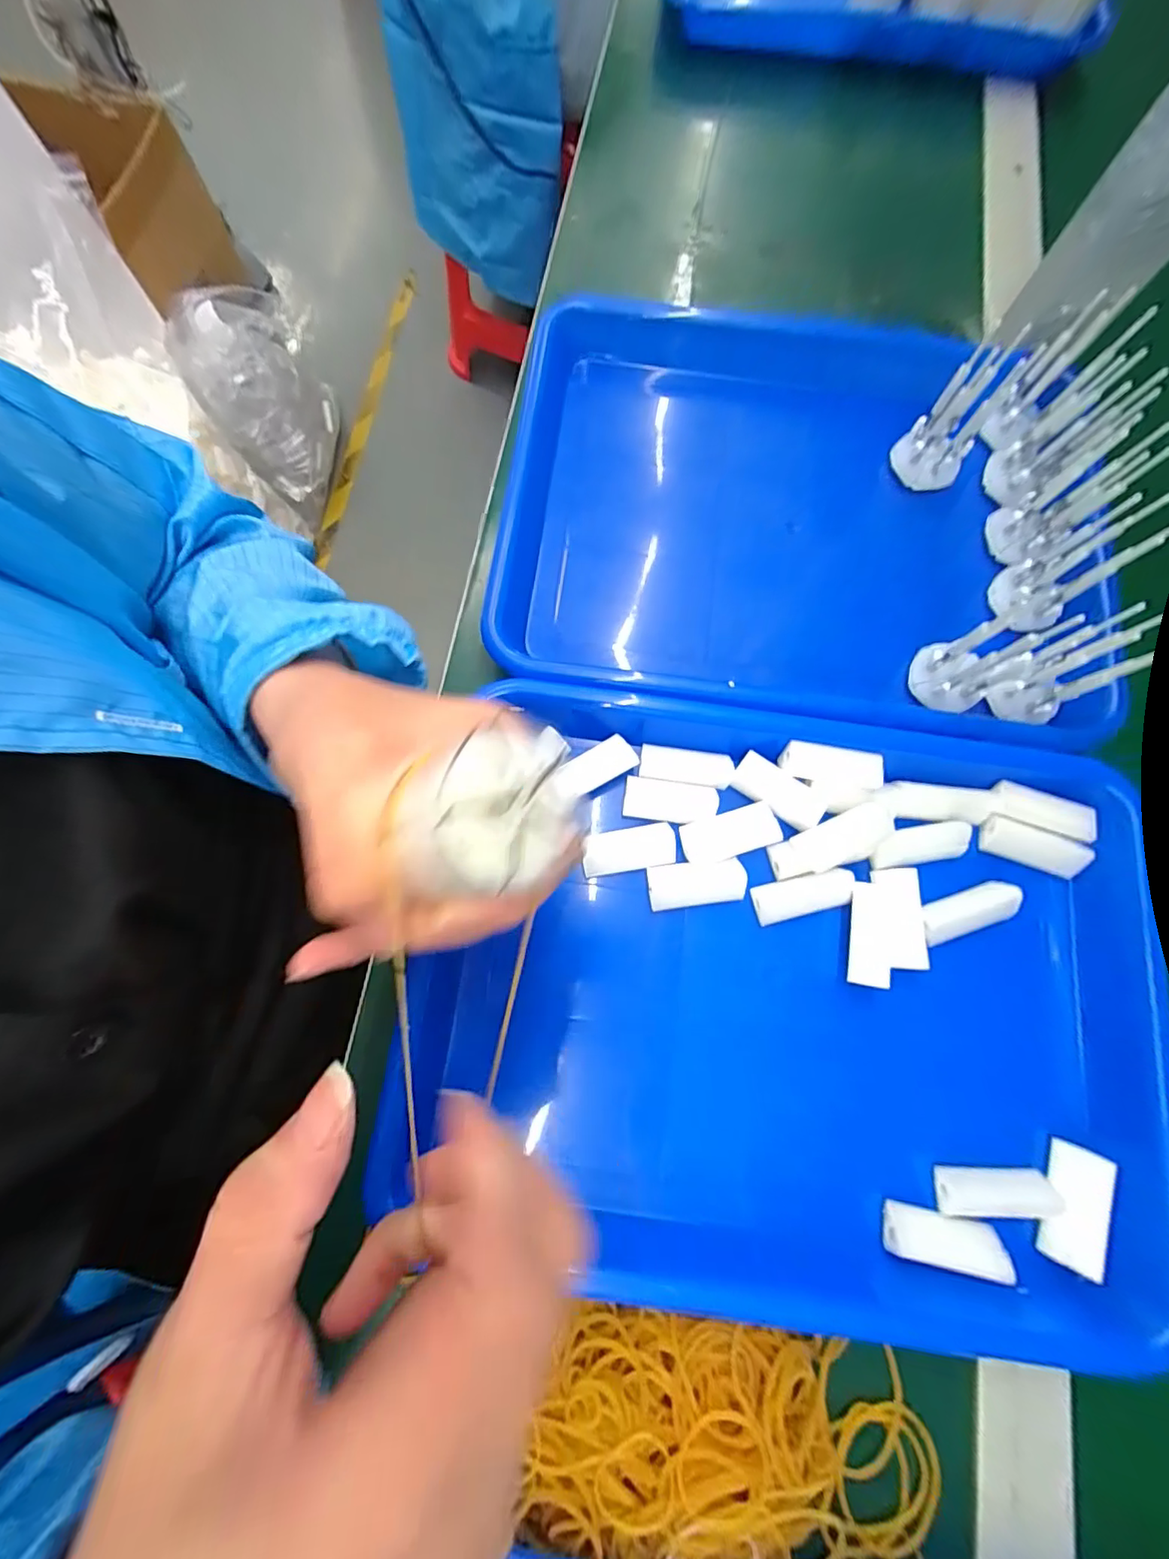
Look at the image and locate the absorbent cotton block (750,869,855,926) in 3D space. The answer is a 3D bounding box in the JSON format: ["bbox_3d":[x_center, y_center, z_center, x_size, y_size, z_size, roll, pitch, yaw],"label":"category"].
[{"bbox_3d":[0.105,0.056,0.260,0.046,0.011,0.019,-12,77,-5],"label":"absorbent cotton block"}]

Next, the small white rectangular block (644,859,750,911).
[{"bbox_3d":[0.054,0.051,0.263,0.046,0.007,0.021,-7,77,-3],"label":"small white rectangular block"}]

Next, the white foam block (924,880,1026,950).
[{"bbox_3d":[0.182,0.063,0.257,0.046,0.012,0.018,-19,78,-6],"label":"white foam block"}]

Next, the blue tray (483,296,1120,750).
[{"bbox_3d":[0.106,-0.149,0.309,0.306,0.039,0.242,7,77,0],"label":"blue tray"}]

